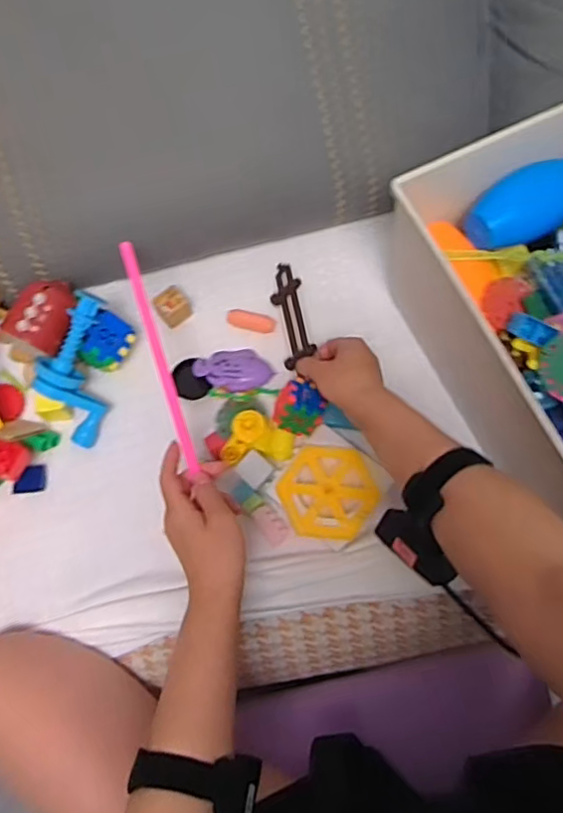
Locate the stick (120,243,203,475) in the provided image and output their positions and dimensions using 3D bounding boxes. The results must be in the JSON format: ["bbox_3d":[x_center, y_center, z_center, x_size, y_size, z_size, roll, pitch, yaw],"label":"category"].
[{"bbox_3d":[-0.112,-0.047,0.568,0.012,0.012,0.228,-18,76,-4],"label":"stick"}]

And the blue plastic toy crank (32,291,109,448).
[{"bbox_3d":[-0.213,-0.038,0.629,0.062,0.047,0.157,2,100,1],"label":"blue plastic toy crank"}]

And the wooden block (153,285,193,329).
[{"bbox_3d":[-0.119,-0.113,0.687,0.037,0.027,0.033,-33,76,-8],"label":"wooden block"}]

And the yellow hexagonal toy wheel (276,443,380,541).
[{"bbox_3d":[0.046,0.083,0.616,0.092,0.016,0.097,33,77,10],"label":"yellow hexagonal toy wheel"}]

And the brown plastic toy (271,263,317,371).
[{"bbox_3d":[0.010,-0.100,0.662,0.009,0.043,0.115,4,65,-37],"label":"brown plastic toy"}]

